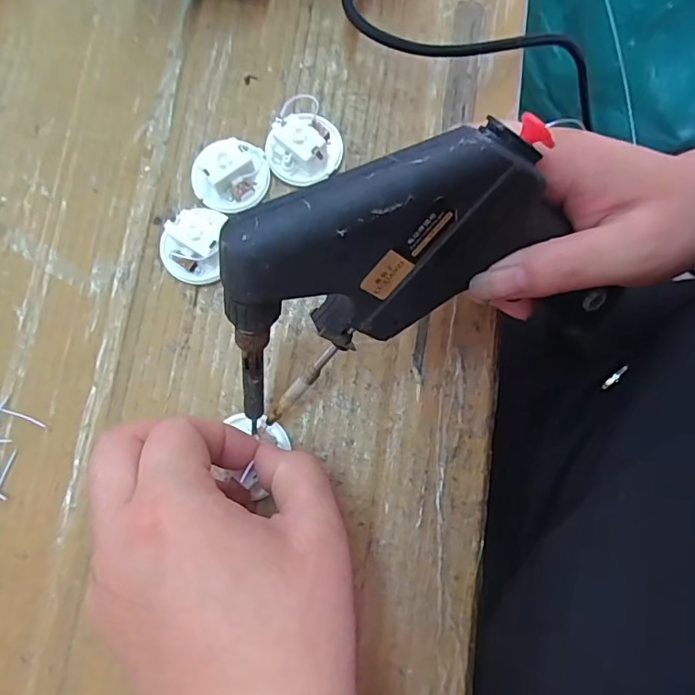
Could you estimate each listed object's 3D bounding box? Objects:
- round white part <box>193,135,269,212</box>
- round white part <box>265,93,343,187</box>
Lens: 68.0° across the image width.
[{"bbox_3d":[-0.059,-0.087,0.256,0.036,0.016,0.035,0,79,0],"label":"round white part"},{"bbox_3d":[-0.021,-0.103,0.259,0.037,0.016,0.039,0,79,0],"label":"round white part"}]

